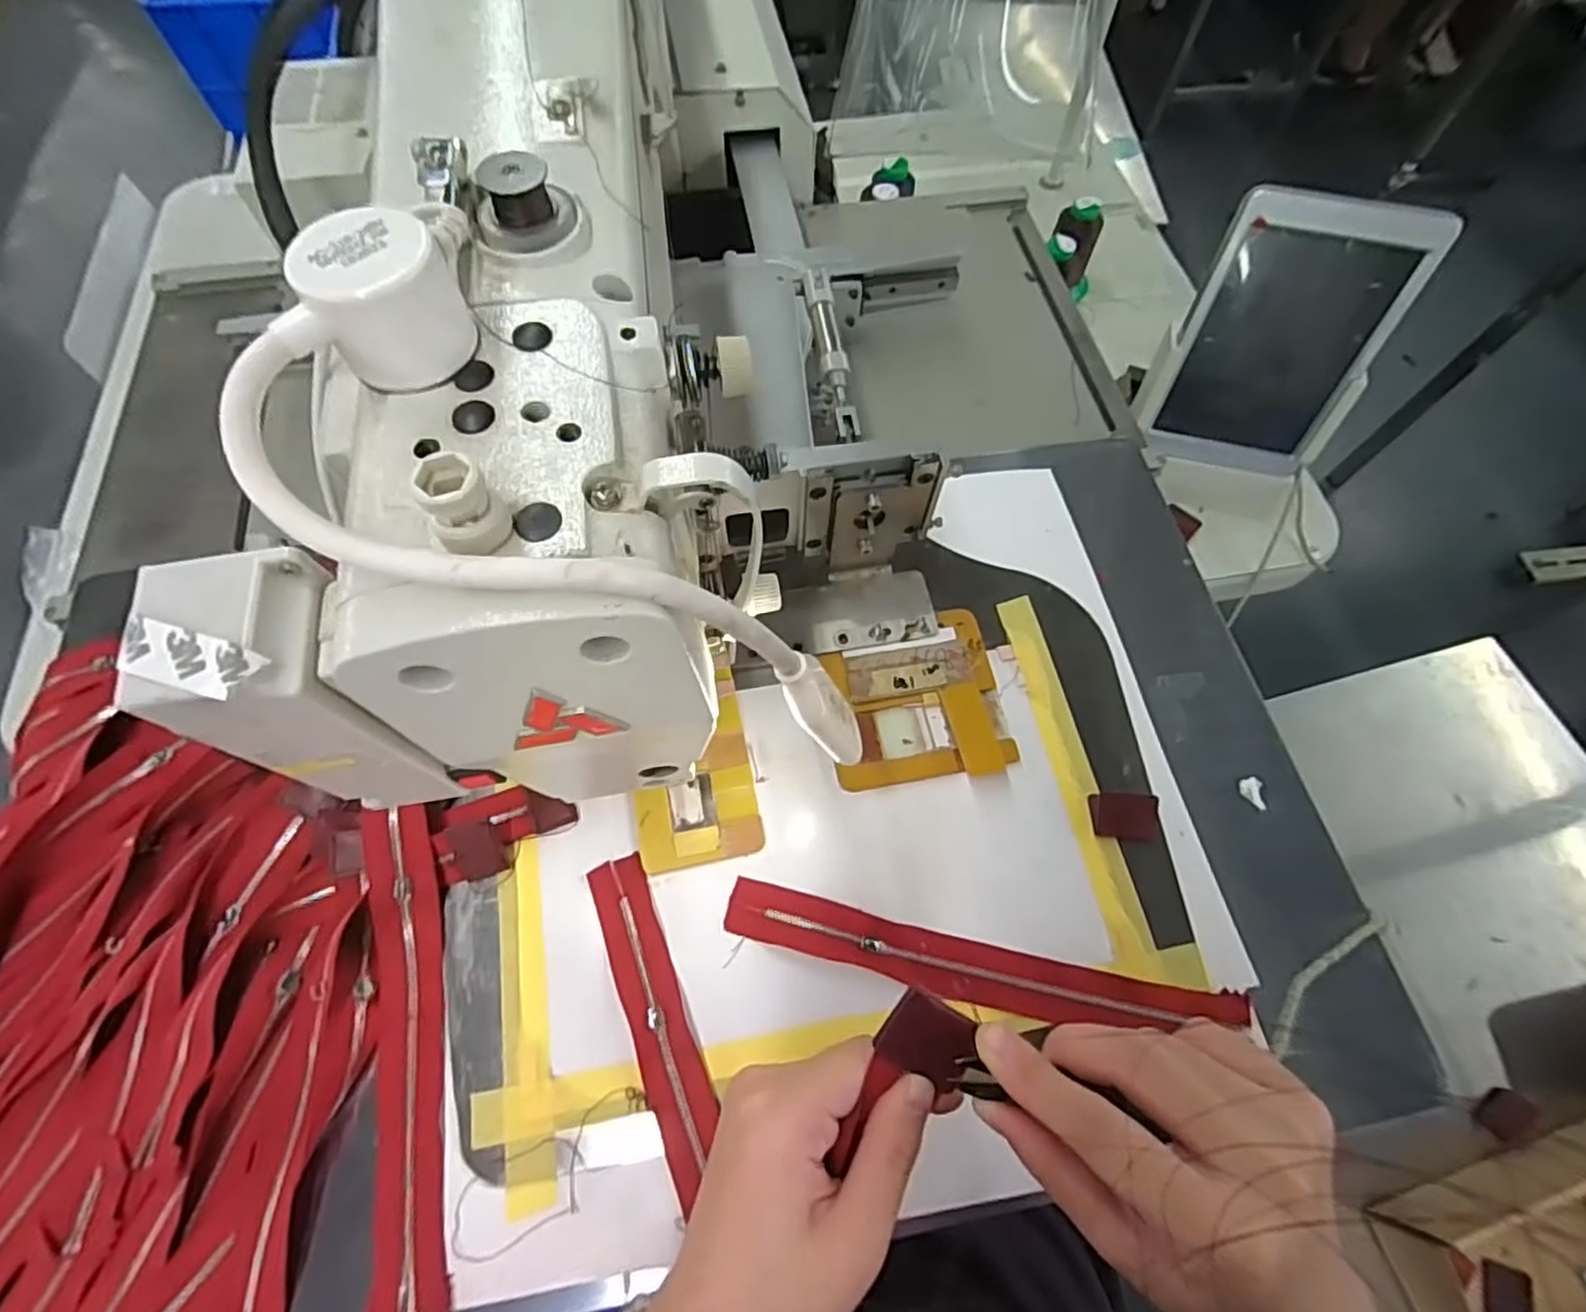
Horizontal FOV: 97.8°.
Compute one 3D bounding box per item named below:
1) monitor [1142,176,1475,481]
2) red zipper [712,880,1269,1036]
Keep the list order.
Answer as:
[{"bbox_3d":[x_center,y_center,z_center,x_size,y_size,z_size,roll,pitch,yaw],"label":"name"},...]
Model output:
[{"bbox_3d":[0.390,-0.250,0.563,0.154,0.215,0.023,13,48,9],"label":"monitor"},{"bbox_3d":[0.103,0.174,0.384,0.282,0.010,0.034,13,67,3],"label":"red zipper"}]

